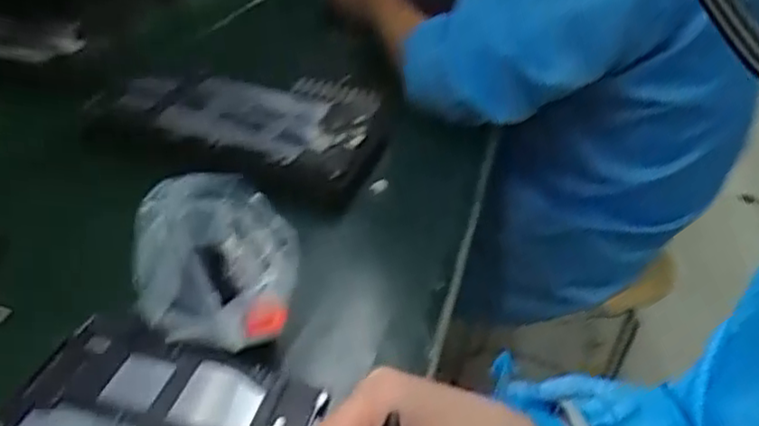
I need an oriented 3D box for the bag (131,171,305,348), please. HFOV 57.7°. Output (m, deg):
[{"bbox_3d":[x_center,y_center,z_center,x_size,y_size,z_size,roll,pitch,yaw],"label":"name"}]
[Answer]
[{"bbox_3d":[-0.100,0.021,0.431,0.097,0.061,0.106,1,32,-10],"label":"bag"}]

